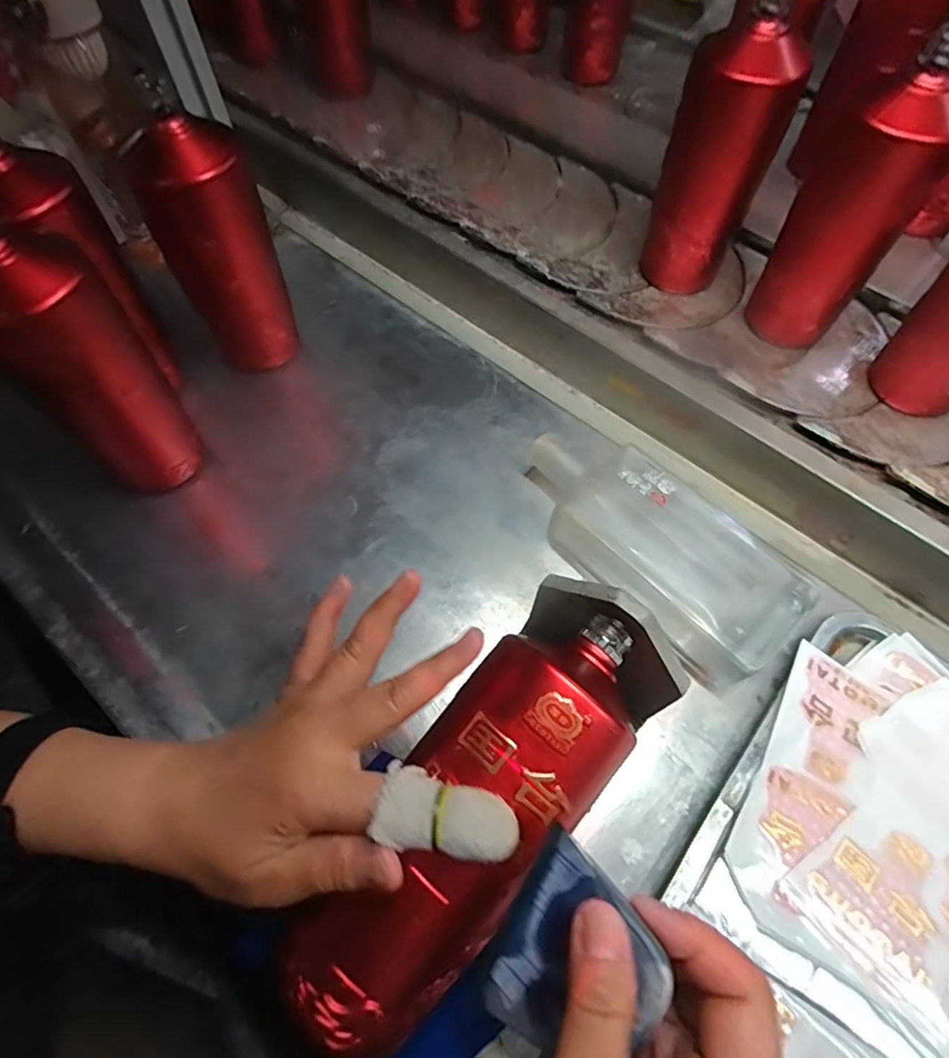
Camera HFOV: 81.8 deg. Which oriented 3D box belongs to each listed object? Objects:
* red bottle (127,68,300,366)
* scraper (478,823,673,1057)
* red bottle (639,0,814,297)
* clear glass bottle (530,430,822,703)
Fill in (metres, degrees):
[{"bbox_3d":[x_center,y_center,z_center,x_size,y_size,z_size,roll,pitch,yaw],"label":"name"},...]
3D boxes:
[{"bbox_3d":[-0.202,-0.218,0.446,0.084,0.192,0.062,-33,66,-18],"label":"red bottle"},{"bbox_3d":[0.037,0.163,0.204,0.059,0.004,0.071,32,94,33],"label":"scraper"},{"bbox_3d":[0.199,-0.301,0.459,0.064,0.203,0.070,-1,68,1],"label":"red bottle"},{"bbox_3d":[0.127,0.011,0.413,0.102,0.049,0.225,-38,68,-20],"label":"clear glass bottle"}]

